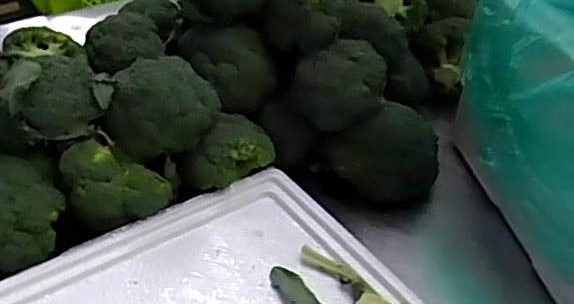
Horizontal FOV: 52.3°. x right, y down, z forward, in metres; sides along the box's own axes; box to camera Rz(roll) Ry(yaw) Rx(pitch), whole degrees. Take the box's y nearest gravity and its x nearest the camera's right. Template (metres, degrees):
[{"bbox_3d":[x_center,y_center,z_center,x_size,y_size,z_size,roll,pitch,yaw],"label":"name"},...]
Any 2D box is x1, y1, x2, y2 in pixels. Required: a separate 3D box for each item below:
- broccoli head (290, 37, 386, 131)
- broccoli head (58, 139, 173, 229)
[{"bbox_3d":[0.066,-0.091,0.755,0.117,0.091,0.093,9,39,7],"label":"broccoli head"},{"bbox_3d":[-0.194,0.035,0.669,0.111,0.075,0.072,7,39,5],"label":"broccoli head"}]

